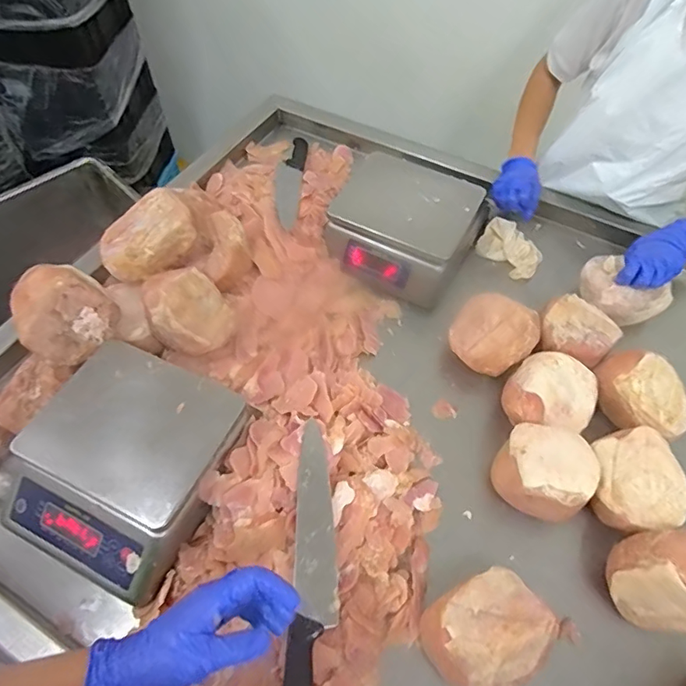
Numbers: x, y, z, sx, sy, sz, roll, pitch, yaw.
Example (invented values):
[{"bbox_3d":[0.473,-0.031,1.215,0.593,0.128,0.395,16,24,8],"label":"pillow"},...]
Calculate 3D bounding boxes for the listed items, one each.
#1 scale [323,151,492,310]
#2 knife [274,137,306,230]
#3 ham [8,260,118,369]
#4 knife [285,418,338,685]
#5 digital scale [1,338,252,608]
[{"bbox_3d":[0.105,-0.207,0.884,0.227,0.131,0.215,27,61,15],"label":"scale"},{"bbox_3d":[-0.101,-0.318,0.964,0.050,0.022,0.336,1,42,-1],"label":"knife"},{"bbox_3d":[-0.377,-0.044,0.663,0.106,0.096,0.116,1,57,-1],"label":"ham"},{"bbox_3d":[-0.032,0.261,0.575,0.049,0.017,0.352,2,57,0],"label":"knife"},{"bbox_3d":[-0.274,0.145,0.624,0.226,0.086,0.255,24,60,13],"label":"digital scale"}]

